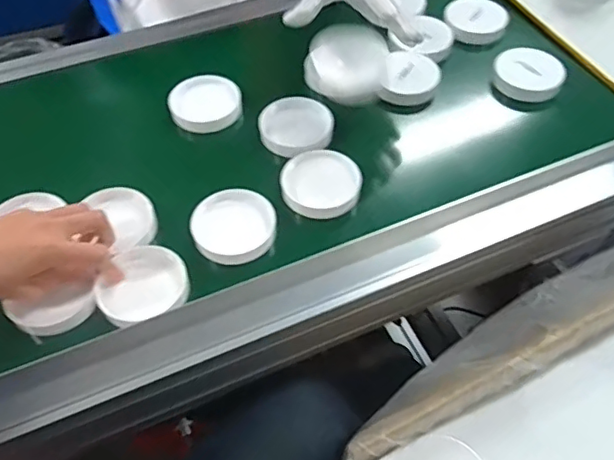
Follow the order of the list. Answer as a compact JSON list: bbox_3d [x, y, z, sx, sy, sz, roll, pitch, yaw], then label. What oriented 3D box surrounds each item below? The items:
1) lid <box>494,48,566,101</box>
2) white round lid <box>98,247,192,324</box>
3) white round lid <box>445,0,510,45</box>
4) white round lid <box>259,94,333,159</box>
[{"bbox_3d":[0.264,-0.186,0.673,0.079,0.012,0.085,15,55,11],"label":"lid"},{"bbox_3d":[-0.146,0.049,0.506,0.076,0.020,0.075,0,53,0],"label":"white round lid"},{"bbox_3d":[0.220,-0.273,0.729,0.076,0.015,0.089,-2,53,-1],"label":"white round lid"},{"bbox_3d":[-0.011,-0.114,0.623,0.083,0.020,0.080,0,53,0],"label":"white round lid"}]

